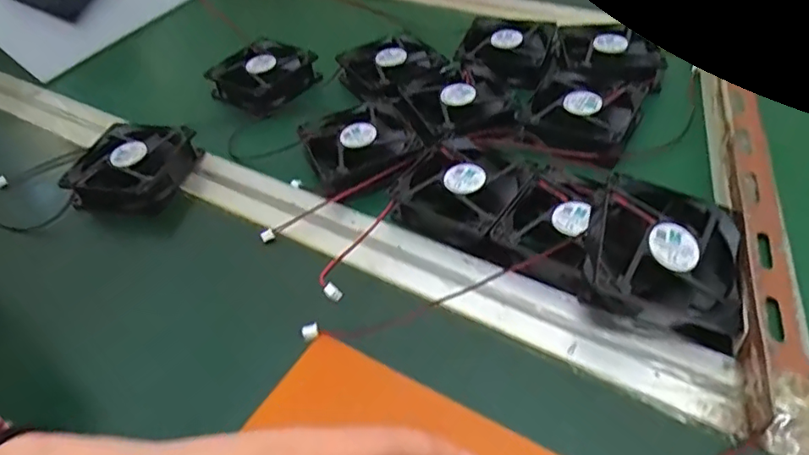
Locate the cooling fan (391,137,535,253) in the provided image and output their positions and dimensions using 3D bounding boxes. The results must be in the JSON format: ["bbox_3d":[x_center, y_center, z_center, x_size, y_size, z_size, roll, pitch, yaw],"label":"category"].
[{"bbox_3d":[0.040,-0.029,0.400,0.082,0.019,0.087,17,46,26],"label":"cooling fan"}]

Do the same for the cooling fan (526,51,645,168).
[{"bbox_3d":[0.139,-0.092,0.448,0.078,0.033,0.083,20,48,29],"label":"cooling fan"}]

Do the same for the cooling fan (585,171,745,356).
[{"bbox_3d":[0.146,0.018,0.325,0.086,0.032,0.082,24,66,2],"label":"cooling fan"}]

